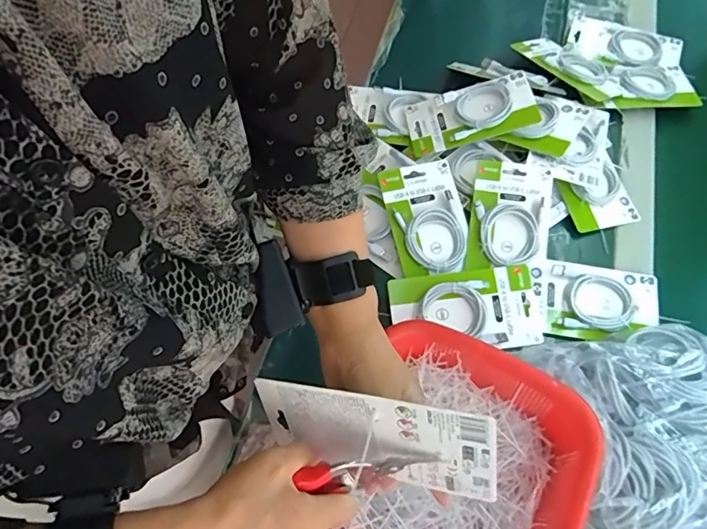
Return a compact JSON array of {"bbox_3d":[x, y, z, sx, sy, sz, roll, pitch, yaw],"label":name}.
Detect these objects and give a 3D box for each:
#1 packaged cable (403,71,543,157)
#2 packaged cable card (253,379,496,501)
[{"bbox_3d":[0.168,-0.220,0.737,0.181,0.013,0.098,-14,66,13],"label":"packaged cable"},{"bbox_3d":[0.013,0.136,0.379,0.176,0.094,0.016,3,35,20],"label":"packaged cable card"}]

